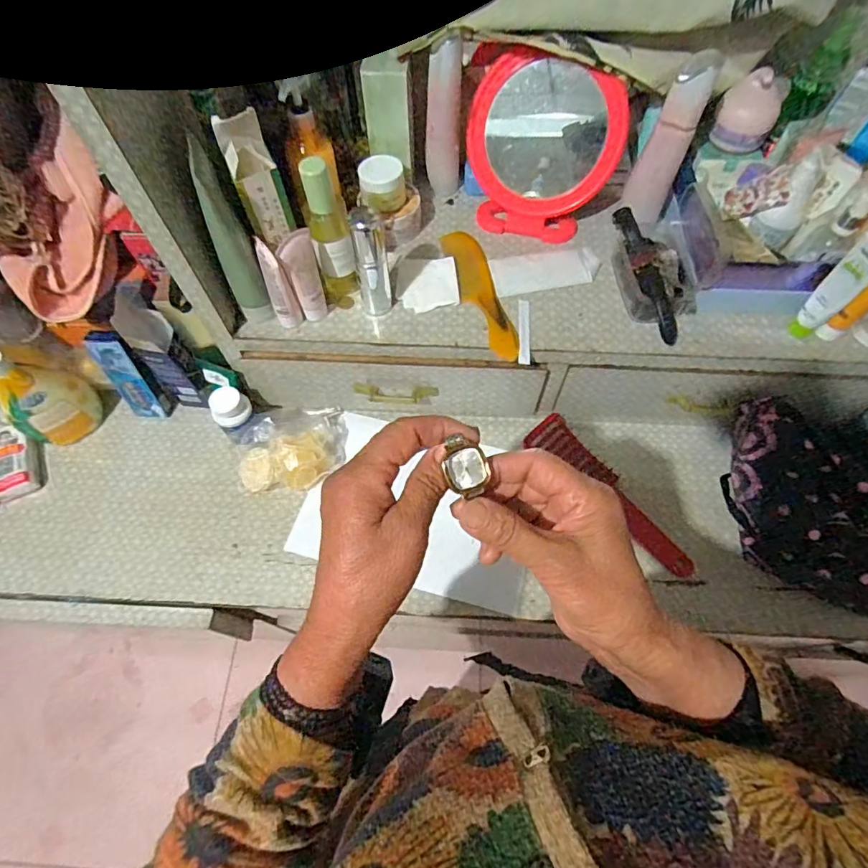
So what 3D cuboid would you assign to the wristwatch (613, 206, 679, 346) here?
[{"bbox_3d":[0.247,-0.189,0.587,0.033,0.046,0.173,-10,64,-4],"label":"wristwatch"}]

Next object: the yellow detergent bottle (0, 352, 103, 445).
[{"bbox_3d":[-0.504,-0.047,0.645,0.065,0.139,0.090,21,66,11],"label":"yellow detergent bottle"}]

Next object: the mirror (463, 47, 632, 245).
[{"bbox_3d":[0.130,-0.341,0.611,0.182,0.185,0.040,14,33,4],"label":"mirror"}]

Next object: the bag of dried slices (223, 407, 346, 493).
[{"bbox_3d":[-0.200,0.013,0.667,0.156,0.055,0.121,-6,64,-2],"label":"bag of dried slices"}]

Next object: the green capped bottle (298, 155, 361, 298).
[{"bbox_3d":[-0.112,-0.214,0.546,0.042,0.160,0.034,-15,64,-6],"label":"green capped bottle"}]

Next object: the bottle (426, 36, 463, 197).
[{"bbox_3d":[0.012,-0.379,0.616,0.041,0.171,0.026,-6,64,-2],"label":"bottle"}]

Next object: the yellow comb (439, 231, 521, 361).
[{"bbox_3d":[0.055,-0.173,0.608,0.046,0.004,0.200,-14,64,-6],"label":"yellow comb"}]

